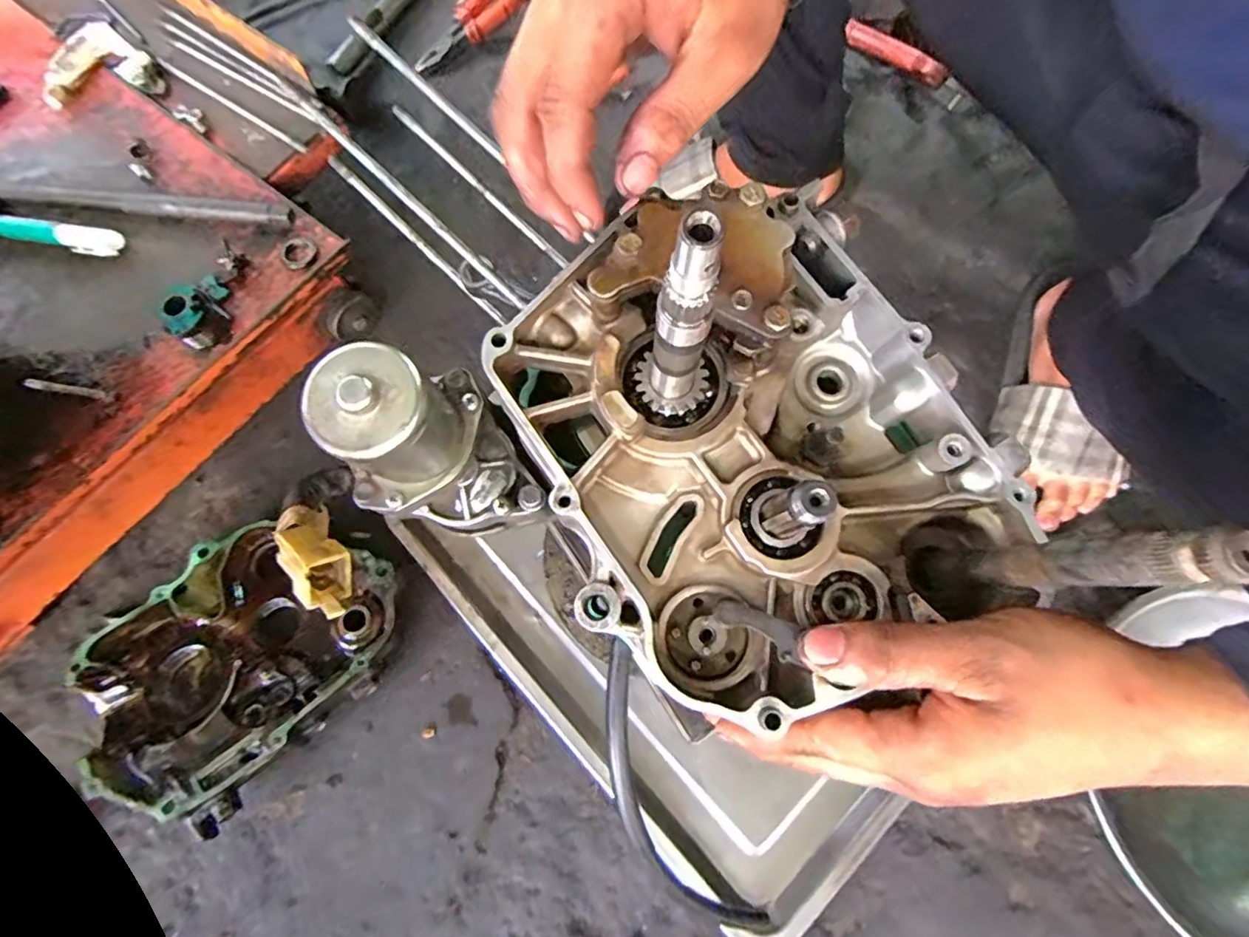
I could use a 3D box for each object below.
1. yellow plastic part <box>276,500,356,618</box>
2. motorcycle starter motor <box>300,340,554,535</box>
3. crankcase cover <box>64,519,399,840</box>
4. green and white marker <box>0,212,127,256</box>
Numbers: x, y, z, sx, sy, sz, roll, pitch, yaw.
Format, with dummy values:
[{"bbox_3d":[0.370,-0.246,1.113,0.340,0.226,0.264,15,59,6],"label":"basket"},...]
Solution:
[{"bbox_3d":[-0.123,0.032,0.235,0.022,0.020,0.057,-34,51,-11],"label":"yellow plastic part"},{"bbox_3d":[-0.092,-0.007,0.271,0.075,0.094,0.087,-29,73,-8],"label":"motorcycle starter motor"},{"bbox_3d":[-0.309,0.147,0.484,0.185,0.062,0.240,43,77,12],"label":"crankcase cover"},{"bbox_3d":[-0.434,-0.177,0.437,0.109,0.017,0.022,8,72,2],"label":"green and white marker"}]

